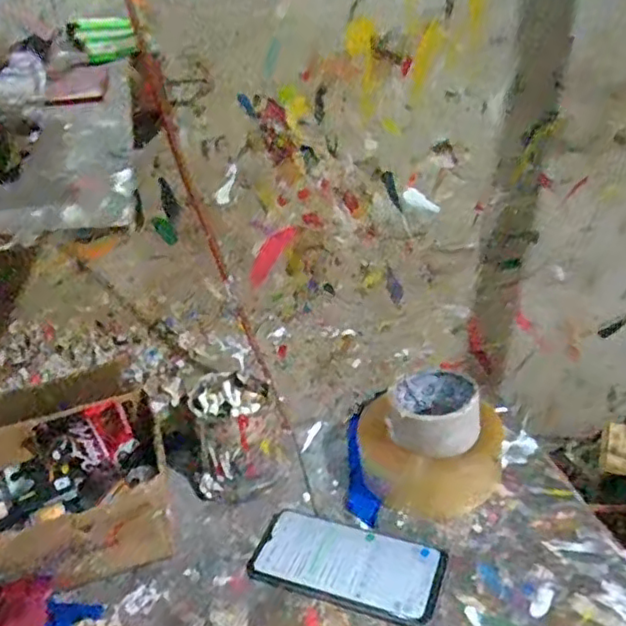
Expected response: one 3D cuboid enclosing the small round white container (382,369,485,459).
[{"bbox_3d":[0.112,0.094,0.595,0.083,0.052,0.078,-4,31,2],"label":"small round white container"}]

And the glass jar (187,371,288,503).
[{"bbox_3d":[-0.076,0.122,0.639,0.089,0.091,0.091,-4,31,2],"label":"glass jar"}]

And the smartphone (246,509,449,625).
[{"bbox_3d":[0.030,0.211,0.546,0.157,0.008,0.080,8,33,21],"label":"smartphone"}]

